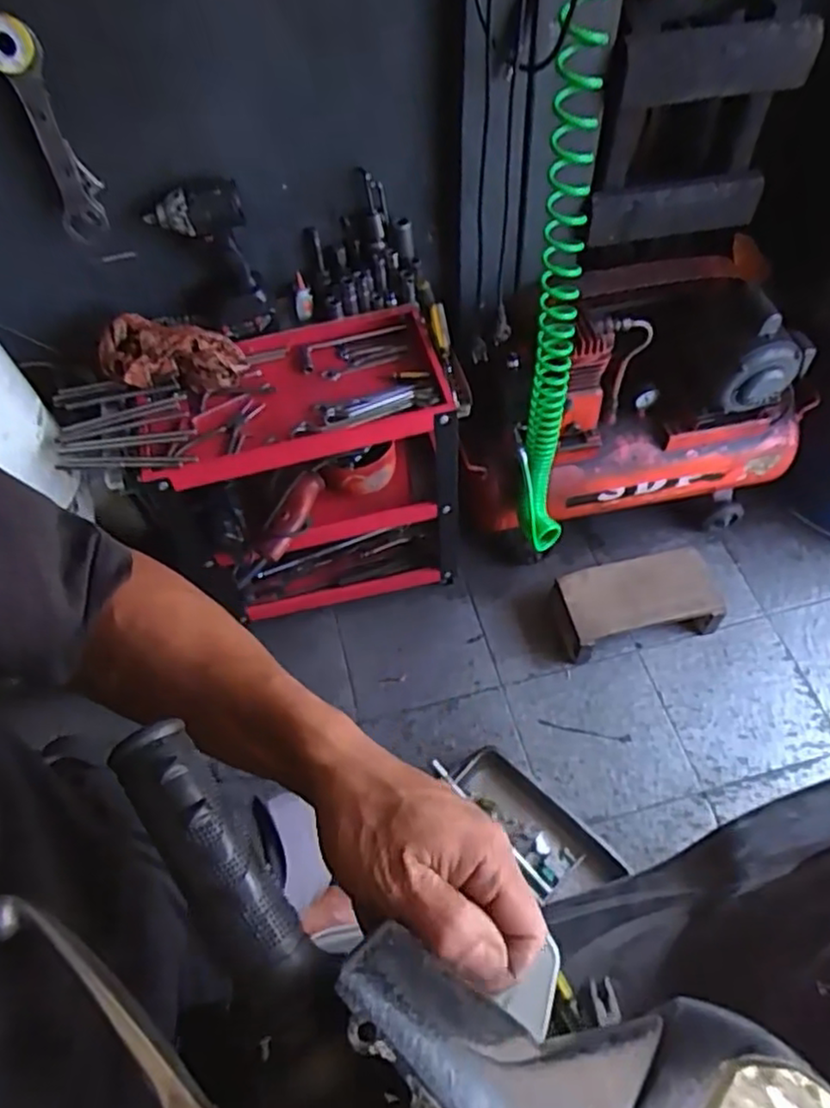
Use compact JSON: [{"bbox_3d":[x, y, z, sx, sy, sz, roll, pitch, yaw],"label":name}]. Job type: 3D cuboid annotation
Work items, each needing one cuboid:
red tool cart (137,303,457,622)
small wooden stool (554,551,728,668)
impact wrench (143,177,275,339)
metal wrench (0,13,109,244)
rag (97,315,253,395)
[{"bbox_3d":[-0.192,-0.124,1.292,0.506,0.490,0.277,-18,59,-8],"label":"red tool cart"},{"bbox_3d":[0.456,0.100,1.440,0.325,0.114,0.162,-12,59,-4],"label":"small wooden stool"},{"bbox_3d":[-0.315,-0.454,1.087,0.145,0.234,0.079,-21,60,-10],"label":"impact wrench"},{"bbox_3d":[-0.479,-0.548,0.910,0.066,0.280,0.032,1,58,2],"label":"metal wrench"},{"bbox_3d":[-0.396,-0.321,1.127,0.225,0.092,0.100,-9,59,-2],"label":"rag"}]

